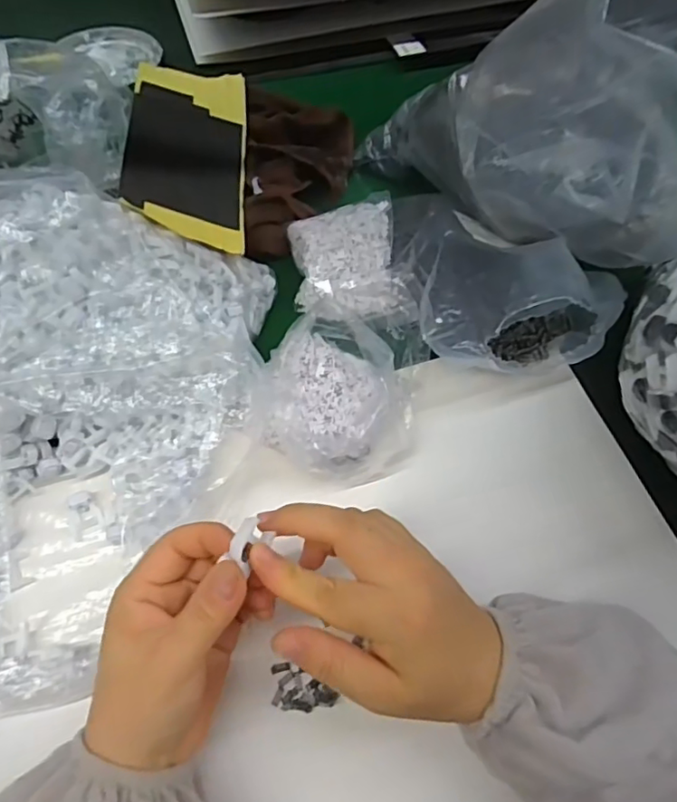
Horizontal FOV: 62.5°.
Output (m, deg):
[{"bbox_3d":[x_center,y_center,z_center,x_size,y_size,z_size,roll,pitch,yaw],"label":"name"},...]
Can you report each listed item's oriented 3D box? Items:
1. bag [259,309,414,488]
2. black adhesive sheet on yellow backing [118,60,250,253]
[{"bbox_3d":[-0.004,-0.009,0.403,0.106,0.041,0.130,-6,62,-5],"label":"bag"},{"bbox_3d":[-0.126,-0.217,0.473,0.096,0.011,0.213,8,58,-24],"label":"black adhesive sheet on yellow backing"}]

